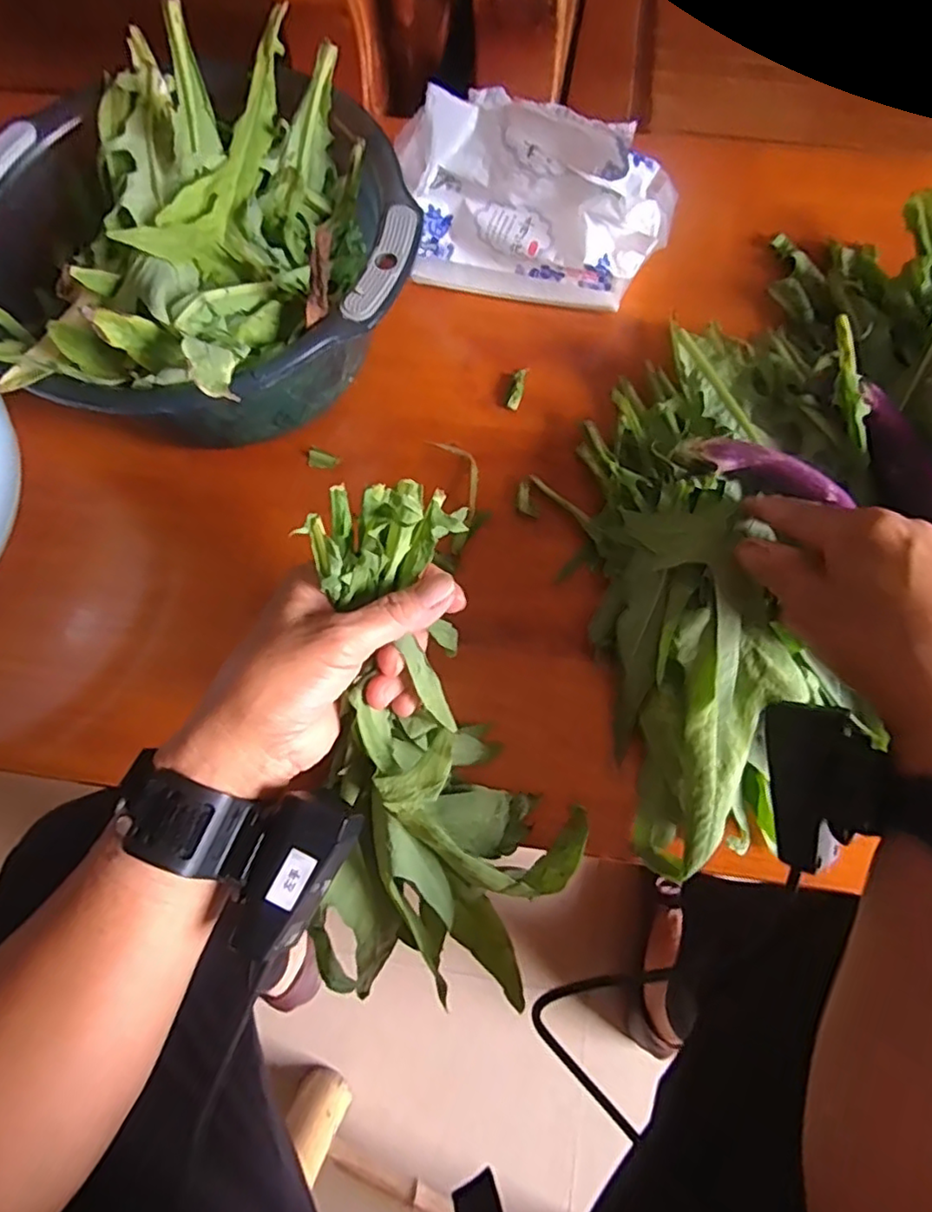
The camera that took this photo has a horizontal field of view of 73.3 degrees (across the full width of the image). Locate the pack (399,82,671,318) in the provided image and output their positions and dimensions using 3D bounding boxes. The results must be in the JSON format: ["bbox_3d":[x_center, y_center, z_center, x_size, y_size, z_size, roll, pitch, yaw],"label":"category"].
[{"bbox_3d":[0.046,-0.279,0.437,0.187,0.108,0.067,12,73,5],"label":"pack"}]

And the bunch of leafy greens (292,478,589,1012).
[{"bbox_3d":[-0.018,0.085,0.332,0.139,0.065,0.291,-10,105,-2],"label":"bunch of leafy greens"}]

